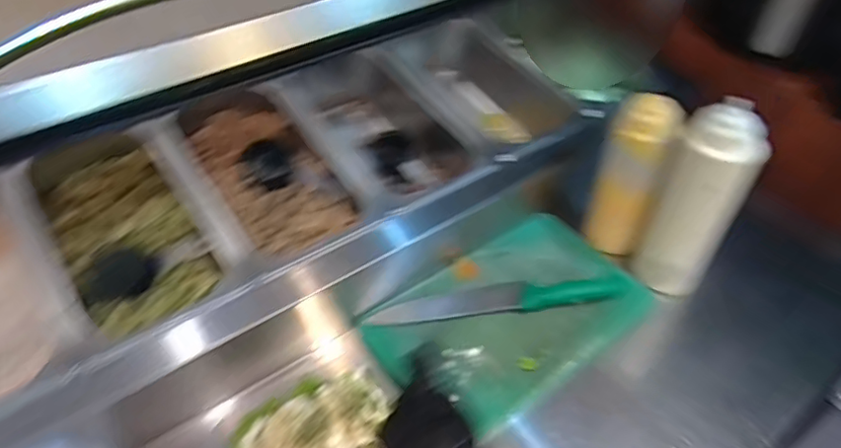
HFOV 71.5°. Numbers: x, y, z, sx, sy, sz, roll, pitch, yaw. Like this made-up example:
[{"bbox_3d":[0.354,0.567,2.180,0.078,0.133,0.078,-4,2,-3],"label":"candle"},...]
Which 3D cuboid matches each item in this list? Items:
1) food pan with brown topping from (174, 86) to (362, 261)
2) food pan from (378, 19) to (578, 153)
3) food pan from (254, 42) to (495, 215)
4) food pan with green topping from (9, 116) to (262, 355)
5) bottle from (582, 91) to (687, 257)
[{"bbox_3d":[-0.202,-0.067,0.752,0.145,0.075,0.300,-27,52,-25],"label":"food pan with brown topping"},{"bbox_3d":[0.077,-0.197,0.914,0.179,0.118,0.297,-29,53,-27],"label":"food pan"},{"bbox_3d":[-0.073,-0.131,0.828,0.191,0.106,0.308,-30,53,-27],"label":"food pan"},{"bbox_3d":[-0.332,0.003,0.660,0.167,0.089,0.288,-29,53,-27],"label":"food pan with green topping"},{"bbox_3d":[0.261,-0.058,0.737,0.066,0.217,0.065,12,46,10],"label":"bottle"}]

